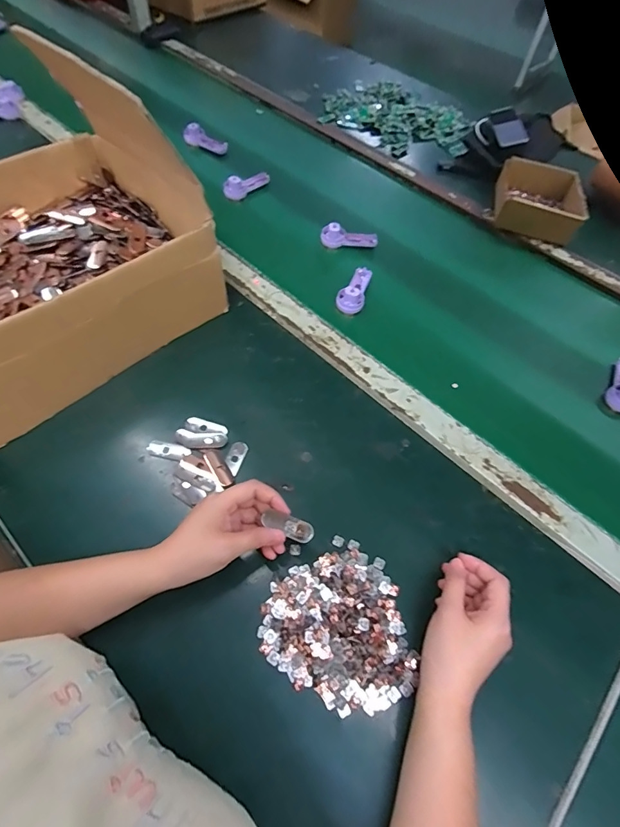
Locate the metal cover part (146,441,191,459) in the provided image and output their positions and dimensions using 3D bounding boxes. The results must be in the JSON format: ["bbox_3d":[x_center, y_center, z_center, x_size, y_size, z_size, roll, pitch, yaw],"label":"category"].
[{"bbox_3d":[-0.165,0.043,0.474,0.048,0.004,0.017,11,60,3],"label":"metal cover part"}]

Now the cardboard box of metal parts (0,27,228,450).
[{"bbox_3d":[-0.329,-0.187,0.524,0.383,0.138,0.301,-38,69,-22],"label":"cardboard box of metal parts"}]

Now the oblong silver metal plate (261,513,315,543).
[{"bbox_3d":[-0.020,0.108,0.388,0.049,0.007,0.019,14,59,18],"label":"oblong silver metal plate"}]

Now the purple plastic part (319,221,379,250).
[{"bbox_3d":[0.068,-0.301,0.688,0.096,0.029,0.027,-2,60,-5],"label":"purple plastic part"}]

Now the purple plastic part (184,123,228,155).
[{"bbox_3d":[-0.210,-0.549,0.819,0.090,0.024,0.038,26,61,-3],"label":"purple plastic part"}]

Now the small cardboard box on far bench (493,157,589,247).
[{"bbox_3d":[0.417,-0.391,0.744,0.136,0.056,0.162,15,60,5],"label":"small cardboard box on far bench"}]

